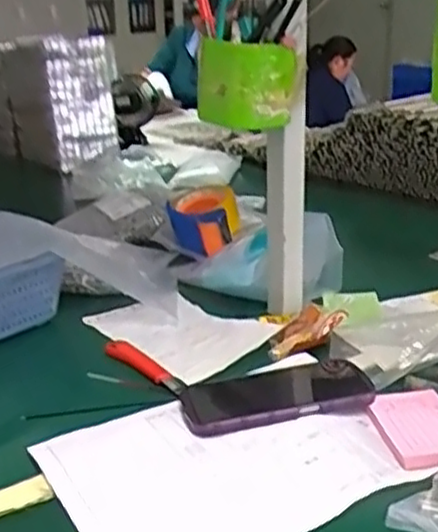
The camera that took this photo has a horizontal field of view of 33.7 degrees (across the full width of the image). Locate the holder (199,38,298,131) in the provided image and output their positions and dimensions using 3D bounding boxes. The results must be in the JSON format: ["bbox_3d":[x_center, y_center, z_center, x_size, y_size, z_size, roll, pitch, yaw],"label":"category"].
[{"bbox_3d":[0.025,-0.178,0.712,0.094,0.079,0.052,2,21,7],"label":"holder"}]

